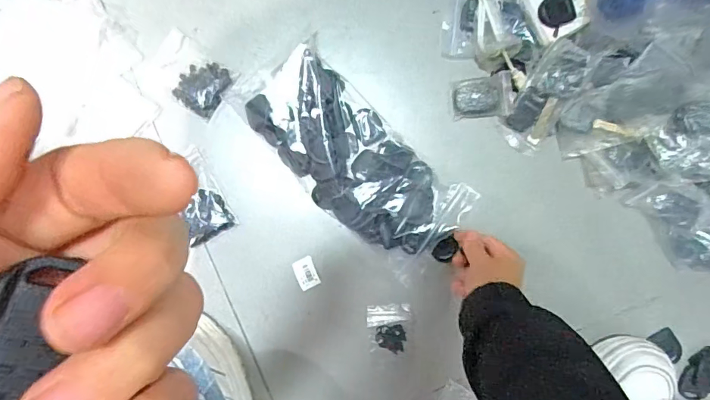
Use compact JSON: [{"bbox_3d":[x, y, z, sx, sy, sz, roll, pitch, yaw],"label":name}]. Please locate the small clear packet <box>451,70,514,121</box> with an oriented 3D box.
[{"bbox_3d":[0.142,-0.116,0.504,0.062,0.021,0.045,-6,90,1],"label":"small clear packet"}]

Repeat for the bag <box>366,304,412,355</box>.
[{"bbox_3d":[0.039,0.148,0.515,0.049,0.005,0.056,0,90,1],"label":"bag"}]

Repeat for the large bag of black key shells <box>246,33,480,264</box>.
[{"bbox_3d":[0.001,-0.044,0.493,0.265,0.051,0.121,45,91,0],"label":"large bag of black key shells"}]

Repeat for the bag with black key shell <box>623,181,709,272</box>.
[{"bbox_3d":[0.363,0.030,0.490,0.069,0.031,0.126,-38,90,1],"label":"bag with black key shell"}]

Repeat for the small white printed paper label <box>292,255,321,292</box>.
[{"bbox_3d":[-0.056,0.085,0.516,0.024,0.004,0.036,-23,90,1],"label":"small white printed paper label"}]

